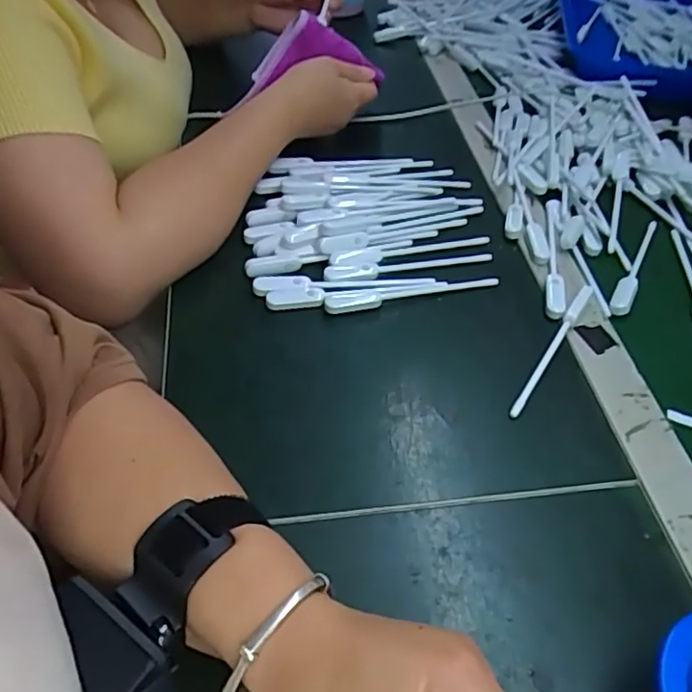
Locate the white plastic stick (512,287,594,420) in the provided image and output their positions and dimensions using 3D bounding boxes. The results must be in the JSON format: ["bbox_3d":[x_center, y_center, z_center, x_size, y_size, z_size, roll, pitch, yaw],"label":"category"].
[{"bbox_3d":[0.150,0.000,0.440,0.009,0.014,0.137,28,54,21],"label":"white plastic stick"}]

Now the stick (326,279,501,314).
[{"bbox_3d":[0.053,-0.040,0.471,0.141,0.008,0.015,-8,50,-10],"label":"stick"}]

